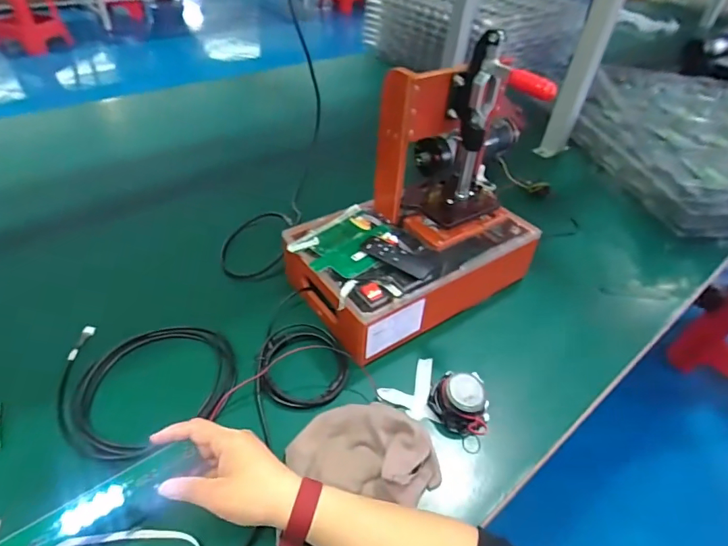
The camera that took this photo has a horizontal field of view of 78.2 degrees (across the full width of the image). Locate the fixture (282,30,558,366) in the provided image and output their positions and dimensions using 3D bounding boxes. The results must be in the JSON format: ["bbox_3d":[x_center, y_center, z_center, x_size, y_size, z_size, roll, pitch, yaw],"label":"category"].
[{"bbox_3d":[0.076,-0.105,0.598,0.316,0.310,0.204,-22,49,-28],"label":"fixture"}]

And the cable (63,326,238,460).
[{"bbox_3d":[-0.257,0.135,0.544,0.198,0.026,0.168,0,42,-7],"label":"cable"}]

